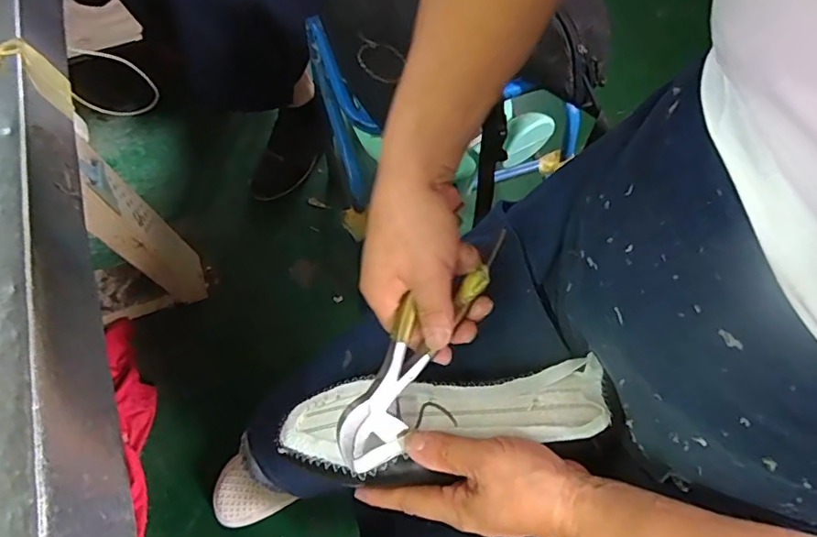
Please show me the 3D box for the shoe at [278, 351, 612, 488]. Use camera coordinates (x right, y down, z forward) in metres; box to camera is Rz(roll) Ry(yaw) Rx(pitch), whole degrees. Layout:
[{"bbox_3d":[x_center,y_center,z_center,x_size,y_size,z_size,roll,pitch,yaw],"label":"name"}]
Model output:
[{"bbox_3d":[0.019,0.109,0.387,0.243,0.042,0.074,-10,67,7],"label":"shoe"}]

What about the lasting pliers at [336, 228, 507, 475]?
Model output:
[{"bbox_3d":[0.010,0.055,0.367,0.045,0.027,0.187,33,86,15],"label":"lasting pliers"}]

